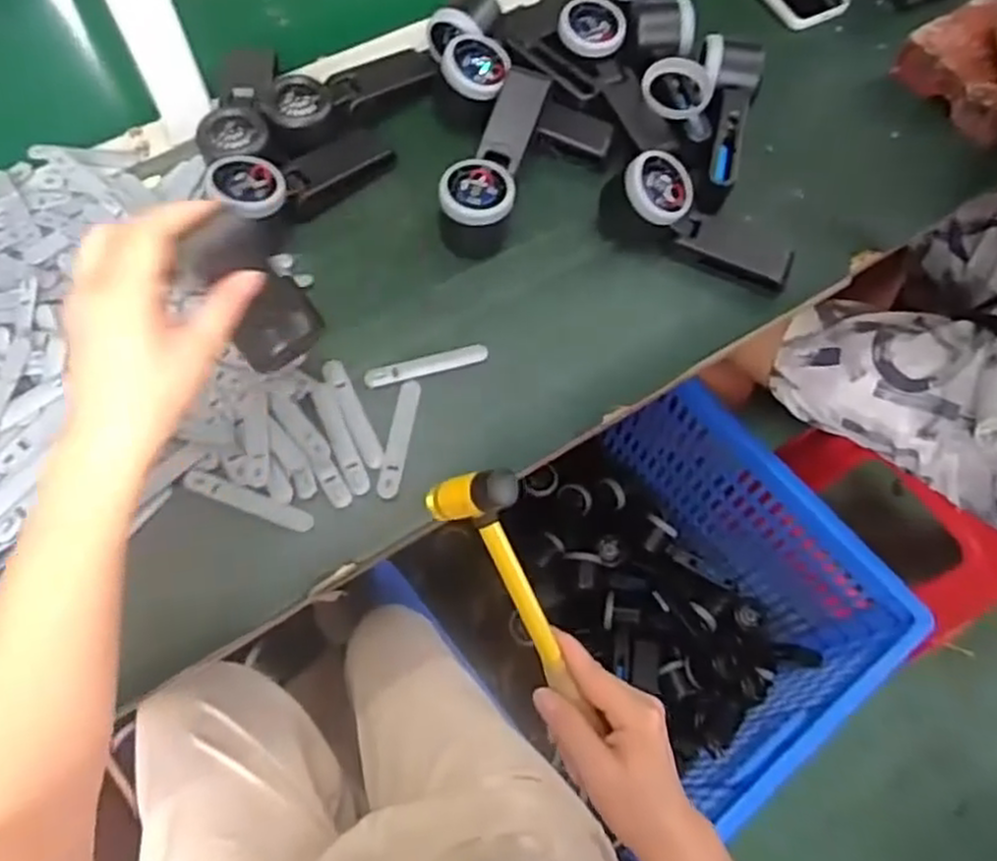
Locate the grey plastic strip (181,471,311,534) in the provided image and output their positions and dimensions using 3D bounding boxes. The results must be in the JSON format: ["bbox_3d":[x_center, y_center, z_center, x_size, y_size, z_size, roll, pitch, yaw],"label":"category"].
[{"bbox_3d":[-0.174,0.048,0.523,0.097,0.004,0.015,20,66,6],"label":"grey plastic strip"}]

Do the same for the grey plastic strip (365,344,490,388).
[{"bbox_3d":[-0.054,-0.050,0.575,0.095,0.004,0.016,-16,68,-10],"label":"grey plastic strip"}]

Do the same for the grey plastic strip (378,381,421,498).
[{"bbox_3d":[-0.072,0.005,0.551,0.016,0.004,0.093,9,65,1],"label":"grey plastic strip"}]

